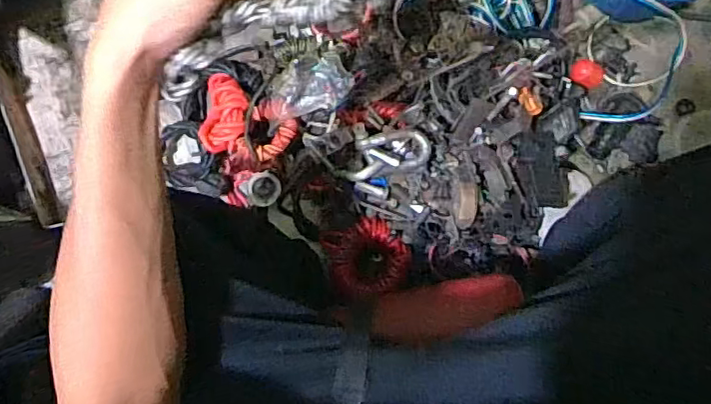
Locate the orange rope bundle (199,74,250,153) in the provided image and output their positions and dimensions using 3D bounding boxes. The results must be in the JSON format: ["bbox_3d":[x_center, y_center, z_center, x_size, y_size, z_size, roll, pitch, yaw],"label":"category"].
[{"bbox_3d":[-0.182,-0.126,0.804,0.067,0.043,0.111,5,89,2],"label":"orange rope bundle"}]

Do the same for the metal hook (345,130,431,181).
[{"bbox_3d":[0.039,-0.060,0.712,0.109,0.021,0.050,-10,94,17],"label":"metal hook"}]

